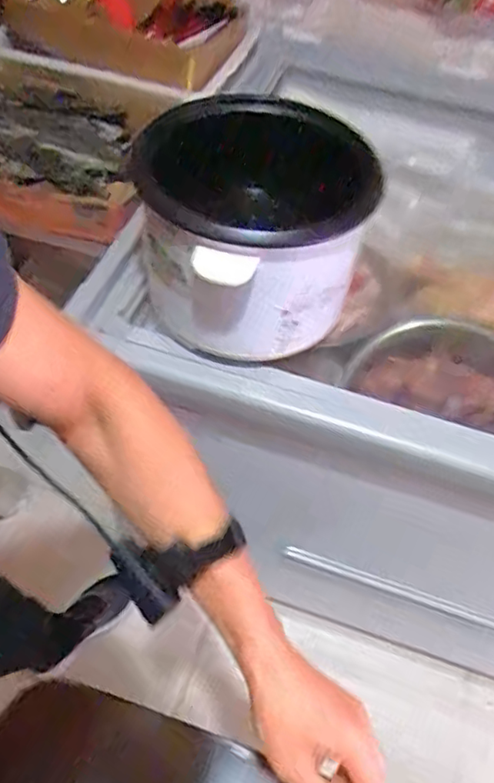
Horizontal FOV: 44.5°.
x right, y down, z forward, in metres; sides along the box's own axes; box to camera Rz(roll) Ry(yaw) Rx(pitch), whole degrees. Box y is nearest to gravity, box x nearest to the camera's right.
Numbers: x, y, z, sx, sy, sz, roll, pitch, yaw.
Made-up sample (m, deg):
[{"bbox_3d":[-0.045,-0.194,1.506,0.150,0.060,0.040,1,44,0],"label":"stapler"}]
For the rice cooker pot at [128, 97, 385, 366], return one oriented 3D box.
[{"bbox_3d":[0.007,-0.213,0.832,0.284,0.222,0.296,2,55,-3],"label":"rice cooker pot"}]

